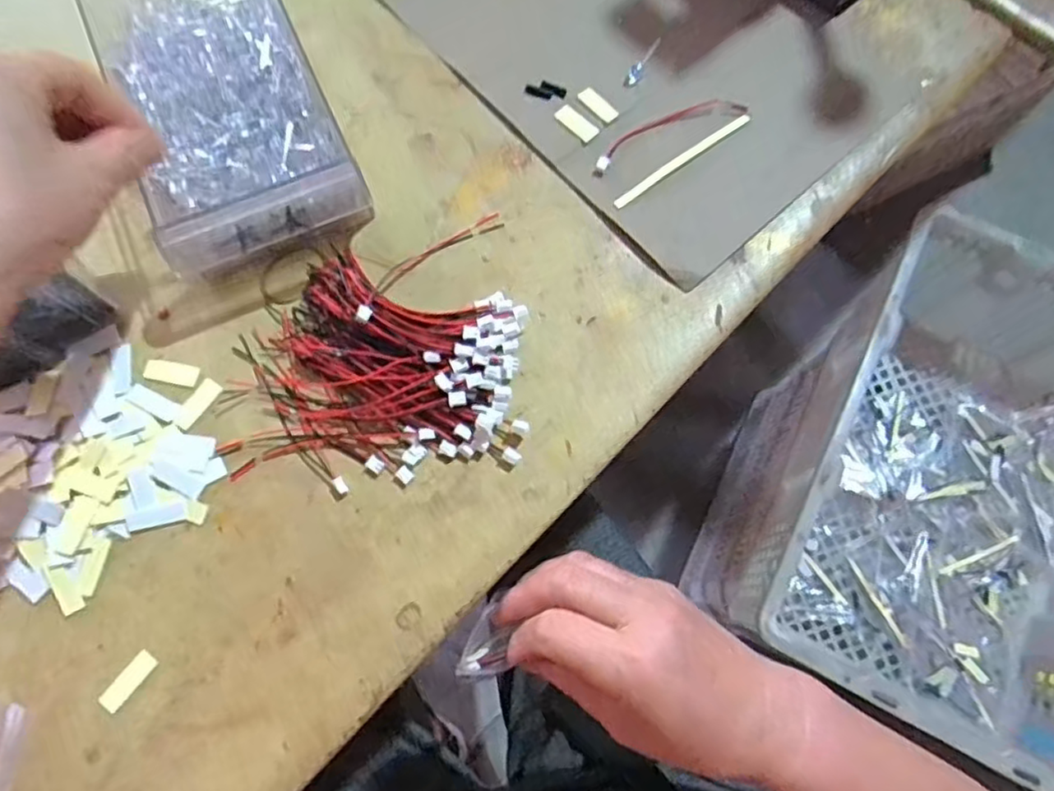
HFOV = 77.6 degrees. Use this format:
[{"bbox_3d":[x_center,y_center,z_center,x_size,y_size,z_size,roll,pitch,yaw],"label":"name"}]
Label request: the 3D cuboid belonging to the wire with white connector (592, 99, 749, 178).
[{"bbox_3d":[0.082,-0.156,0.385,0.100,0.004,0.019,-25,76,-8],"label":"wire with white connector"}]

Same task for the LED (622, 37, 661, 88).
[{"bbox_3d":[0.070,-0.204,0.398,0.009,0.004,0.039,28,75,6],"label":"LED"}]

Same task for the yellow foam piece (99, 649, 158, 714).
[{"bbox_3d":[-0.186,0.133,0.305,0.011,0.004,0.028,36,76,9],"label":"yellow foam piece"}]

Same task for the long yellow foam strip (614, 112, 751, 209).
[{"bbox_3d":[0.091,-0.138,0.380,0.100,0.004,0.006,-36,78,-11],"label":"long yellow foam strip"}]

